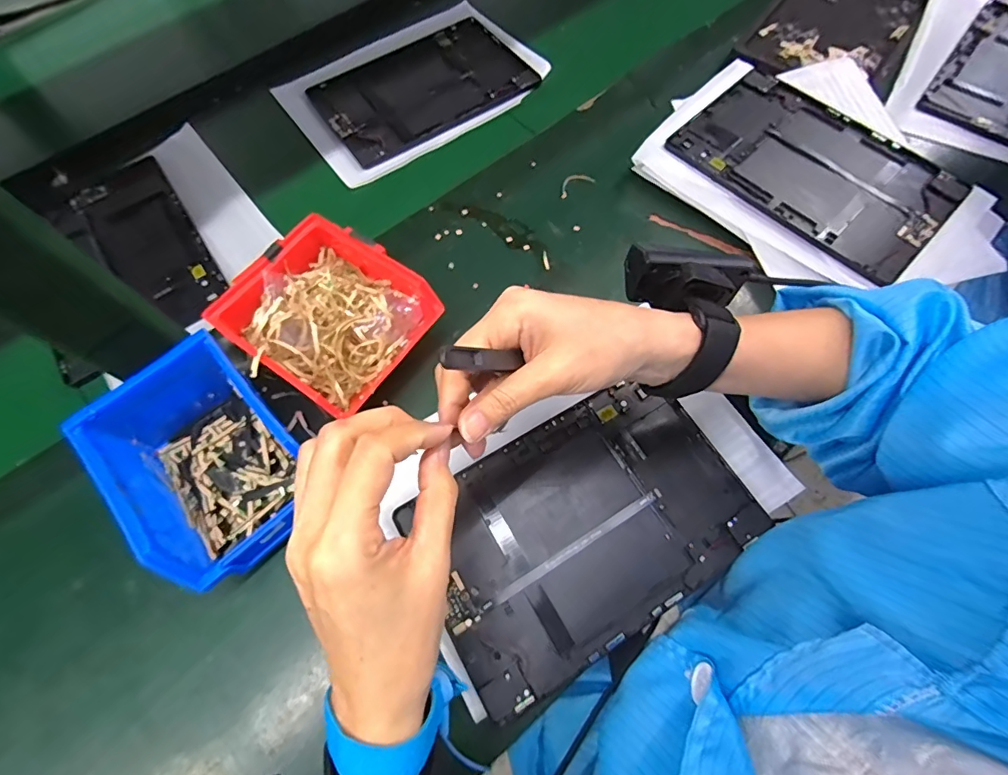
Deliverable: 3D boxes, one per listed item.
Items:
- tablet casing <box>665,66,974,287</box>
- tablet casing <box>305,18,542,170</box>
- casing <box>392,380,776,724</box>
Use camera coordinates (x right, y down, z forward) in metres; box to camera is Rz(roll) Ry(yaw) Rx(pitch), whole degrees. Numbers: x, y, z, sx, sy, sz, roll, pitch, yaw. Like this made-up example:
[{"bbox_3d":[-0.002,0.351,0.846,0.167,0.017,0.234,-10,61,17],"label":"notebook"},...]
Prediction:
[{"bbox_3d":[0.295,-0.212,0.447,0.157,0.008,0.234,-41,73,-14],"label":"tablet casing"},{"bbox_3d":[-0.099,-0.361,0.553,0.235,0.008,0.176,-32,69,-12],"label":"tablet casing"},{"bbox_3d":[0.058,0.098,0.343,0.230,0.006,0.153,-29,68,-11],"label":"casing"}]

